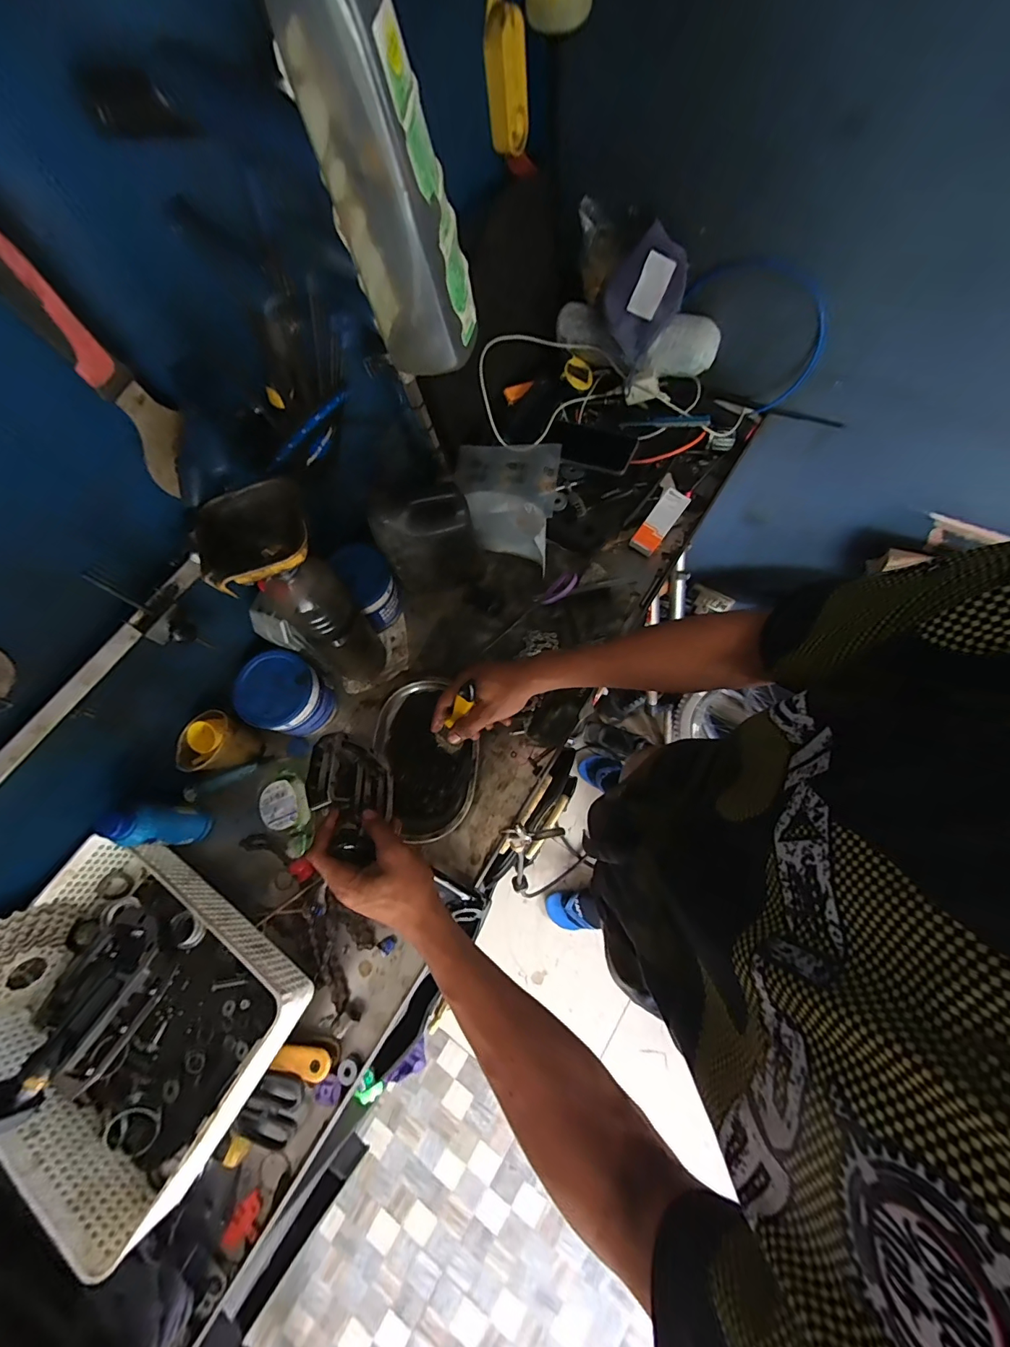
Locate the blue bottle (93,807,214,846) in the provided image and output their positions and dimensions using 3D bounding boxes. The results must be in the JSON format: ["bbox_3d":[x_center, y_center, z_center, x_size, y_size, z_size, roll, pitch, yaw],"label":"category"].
[{"bbox_3d":[-0.433,0.192,0.556,0.035,0.142,0.047,2,72,7],"label":"blue bottle"}]

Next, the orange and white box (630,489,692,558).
[{"bbox_3d":[0.243,-0.237,0.691,0.040,0.017,0.104,38,99,13],"label":"orange and white box"}]

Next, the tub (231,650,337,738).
[{"bbox_3d":[-0.307,0.034,0.626,0.105,0.094,0.099,-2,72,5],"label":"tub"}]

